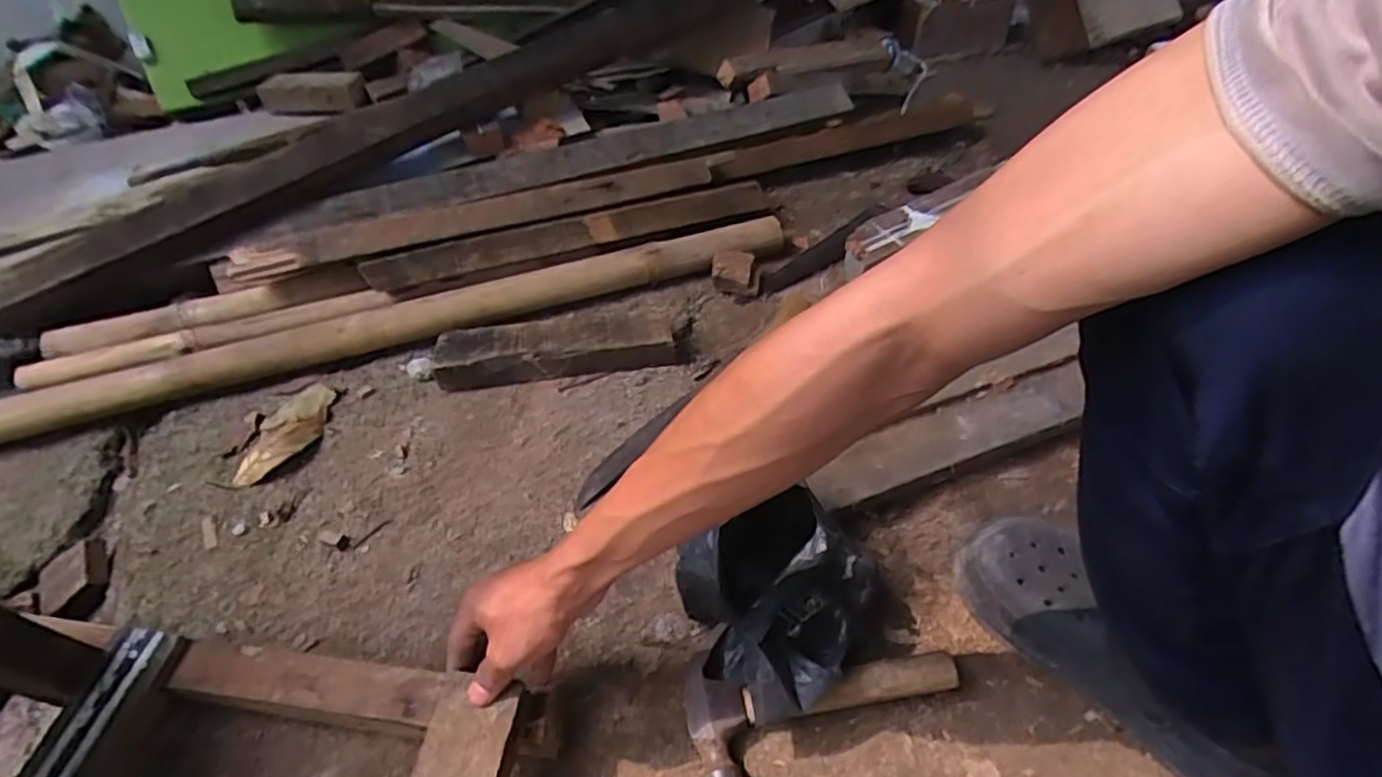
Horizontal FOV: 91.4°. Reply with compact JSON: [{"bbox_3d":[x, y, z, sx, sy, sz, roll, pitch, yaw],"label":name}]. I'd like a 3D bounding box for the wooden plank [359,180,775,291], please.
[{"bbox_3d":[-0.147,-0.203,0.886,0.527,0.049,0.034,-16,54,-13],"label":"wooden plank"}]

